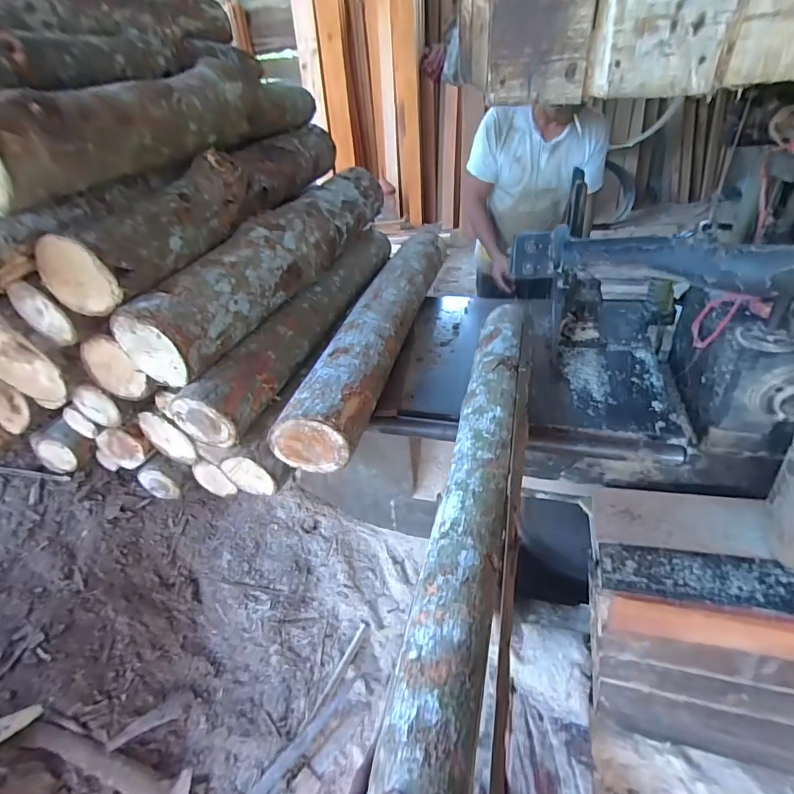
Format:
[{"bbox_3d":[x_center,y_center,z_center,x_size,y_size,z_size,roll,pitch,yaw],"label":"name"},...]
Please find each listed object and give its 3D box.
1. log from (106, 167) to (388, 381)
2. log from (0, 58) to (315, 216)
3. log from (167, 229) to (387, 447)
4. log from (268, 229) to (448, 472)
[{"bbox_3d":[-0.309,-0.435,1.283,0.185,0.185,1.078,10,41,21],"label":"log"},{"bbox_3d":[-0.477,-0.674,1.054,0.146,0.153,1.044,9,40,20],"label":"log"},{"bbox_3d":[-0.230,-0.275,1.334,0.142,0.131,1.069,9,41,20],"label":"log"},{"bbox_3d":[-0.026,-0.238,1.297,0.169,0.131,1.082,6,40,17],"label":"log"}]

